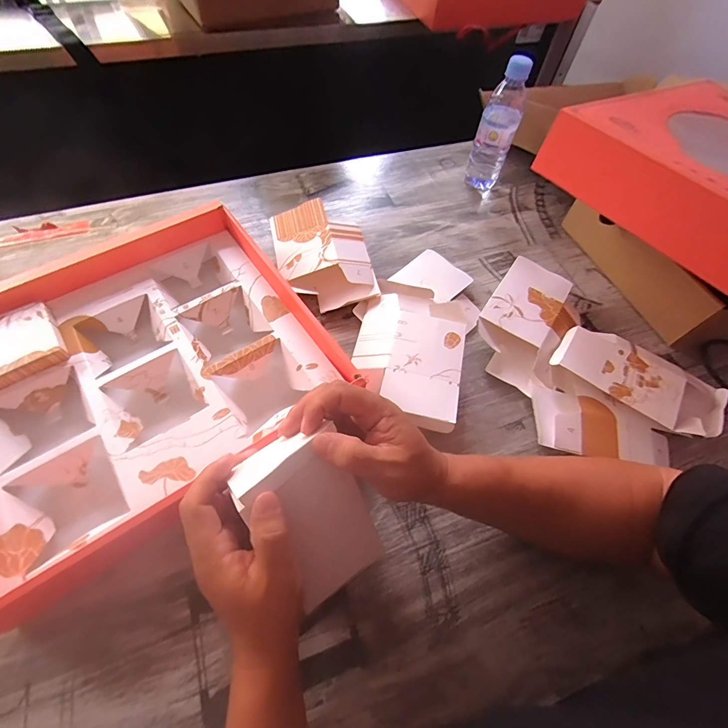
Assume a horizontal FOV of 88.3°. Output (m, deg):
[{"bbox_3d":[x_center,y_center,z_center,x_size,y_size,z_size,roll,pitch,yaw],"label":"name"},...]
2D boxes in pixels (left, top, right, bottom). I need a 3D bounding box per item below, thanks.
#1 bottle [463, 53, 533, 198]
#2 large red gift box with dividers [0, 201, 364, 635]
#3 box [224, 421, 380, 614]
[{"bbox_3d":[0.213,-0.374,0.596,0.056,0.182,0.048,35,65,15],"label":"bottle"},{"bbox_3d":[-0.253,-0.001,0.422,0.386,0.062,0.352,-35,69,-20],"label":"large red gift box with dividers"},{"bbox_3d":[-0.043,0.130,0.320,0.082,0.162,0.041,-37,33,-21],"label":"box"}]

